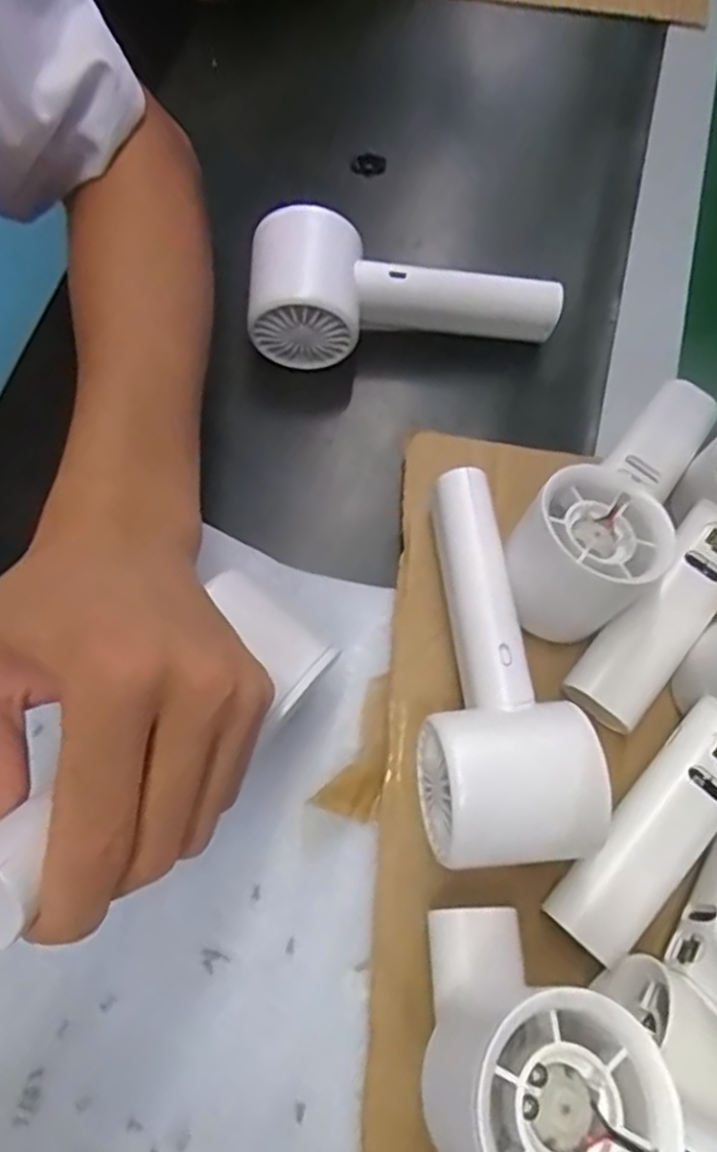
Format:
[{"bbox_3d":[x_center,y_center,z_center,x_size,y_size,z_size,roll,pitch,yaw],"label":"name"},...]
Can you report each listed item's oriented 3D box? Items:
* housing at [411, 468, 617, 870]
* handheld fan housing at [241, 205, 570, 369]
[{"bbox_3d":[0.048,0.031,0.291,0.074,0.061,0.168,-5,69,-3],"label":"housing"},{"bbox_3d":[0.024,-0.145,0.369,0.154,0.068,0.054,-3,69,-5],"label":"handheld fan housing"}]

